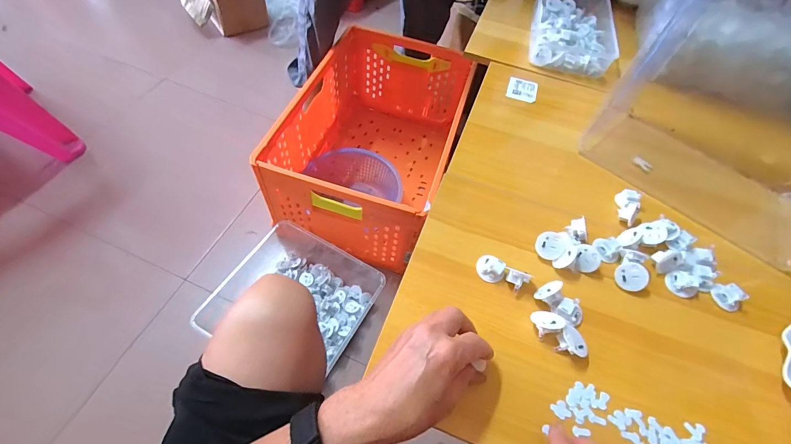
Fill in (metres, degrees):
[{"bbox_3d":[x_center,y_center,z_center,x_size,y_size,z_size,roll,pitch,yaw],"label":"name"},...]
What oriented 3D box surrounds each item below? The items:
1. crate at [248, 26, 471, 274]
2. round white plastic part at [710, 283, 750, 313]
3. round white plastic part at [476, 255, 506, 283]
[{"bbox_3d":[-0.055,-0.225,0.998,0.383,0.291,0.623,15,57,5],"label":"crate"},{"bbox_3d":[0.387,0.086,0.408,0.021,0.021,0.032,-16,60,-14],"label":"round white plastic part"},{"bbox_3d":[0.109,0.053,0.401,0.025,0.016,0.032,-35,67,-24],"label":"round white plastic part"}]

